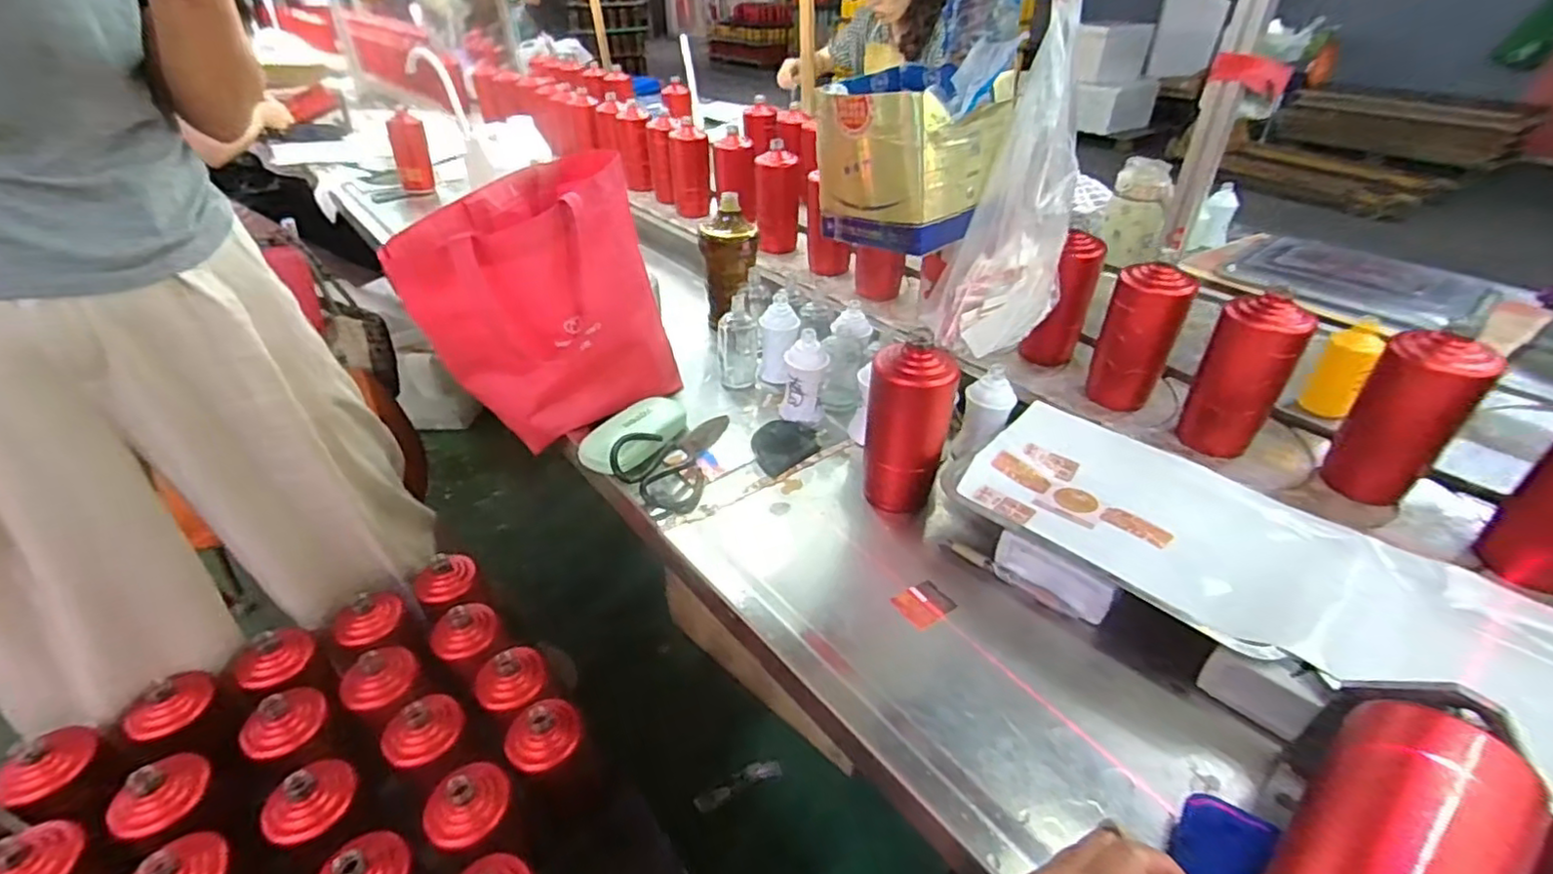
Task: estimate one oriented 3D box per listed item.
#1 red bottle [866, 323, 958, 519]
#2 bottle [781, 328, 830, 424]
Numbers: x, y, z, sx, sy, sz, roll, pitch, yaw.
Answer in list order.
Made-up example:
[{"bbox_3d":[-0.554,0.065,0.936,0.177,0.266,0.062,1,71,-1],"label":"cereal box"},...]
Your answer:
[{"bbox_3d":[0.137,-0.011,0.683,0.067,0.185,0.068,-18,41,-23],"label":"red bottle"},{"bbox_3d":[0.036,-0.079,0.834,0.055,0.108,0.056,4,37,4],"label":"bottle"}]

